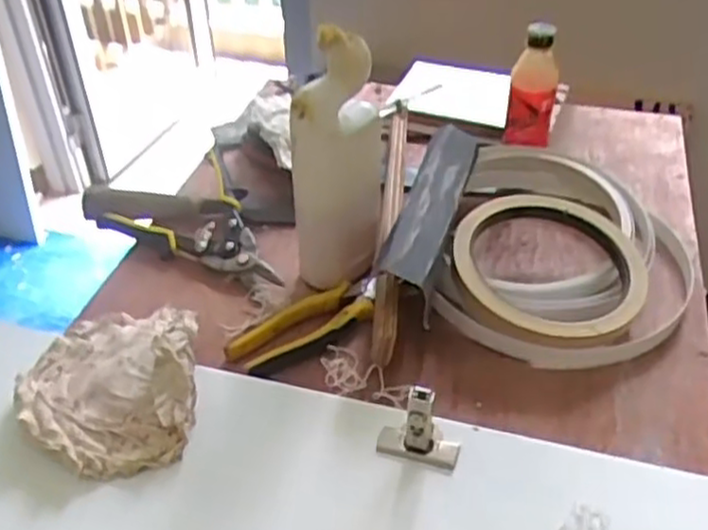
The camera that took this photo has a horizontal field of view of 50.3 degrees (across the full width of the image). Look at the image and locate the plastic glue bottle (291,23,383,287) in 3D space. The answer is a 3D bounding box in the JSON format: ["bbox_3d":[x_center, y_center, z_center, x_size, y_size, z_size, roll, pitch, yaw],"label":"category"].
[{"bbox_3d":[-0.018,-0.098,0.722,0.085,0.240,0.069,2,41,6],"label":"plastic glue bottle"}]

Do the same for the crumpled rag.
[{"bbox_3d":[-0.209,0.094,0.642,0.144,0.054,0.189,-7,40,-6],"label":"crumpled rag"}]

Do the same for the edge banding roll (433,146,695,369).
[{"bbox_3d":[0.220,-0.027,0.778,0.254,0.050,0.296,11,41,10],"label":"edge banding roll"}]

